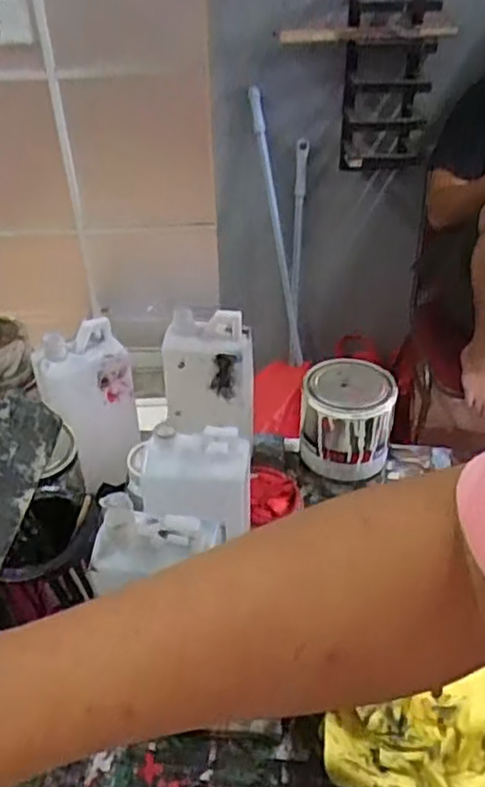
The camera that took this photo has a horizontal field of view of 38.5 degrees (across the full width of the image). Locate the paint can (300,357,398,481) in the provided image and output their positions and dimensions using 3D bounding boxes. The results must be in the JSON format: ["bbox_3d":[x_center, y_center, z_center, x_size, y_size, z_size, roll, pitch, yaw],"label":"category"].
[{"bbox_3d":[0.125,0.031,0.837,0.107,0.106,0.102,7,38,8],"label":"paint can"}]

